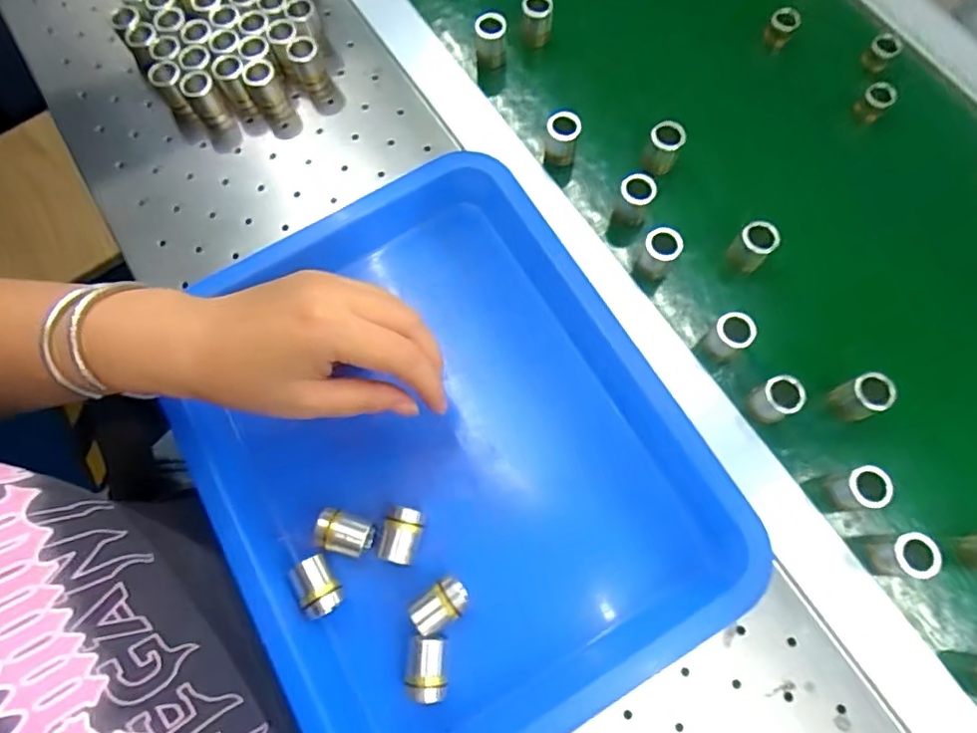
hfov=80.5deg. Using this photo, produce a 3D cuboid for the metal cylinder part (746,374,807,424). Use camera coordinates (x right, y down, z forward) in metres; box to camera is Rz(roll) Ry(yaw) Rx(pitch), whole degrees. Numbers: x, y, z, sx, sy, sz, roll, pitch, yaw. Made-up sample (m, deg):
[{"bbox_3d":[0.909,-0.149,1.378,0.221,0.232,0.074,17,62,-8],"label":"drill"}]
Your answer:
[{"bbox_3d":[0.173,0.021,0.348,0.021,0.031,0.022,0,72,1],"label":"metal cylinder part"}]

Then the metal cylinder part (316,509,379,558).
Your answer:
[{"bbox_3d":[-0.082,0.096,0.332,0.032,0.016,0.022,18,74,7],"label":"metal cylinder part"}]

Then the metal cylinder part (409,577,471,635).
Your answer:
[{"bbox_3d":[-0.026,0.134,0.325,0.033,0.024,0.020,-33,75,-9],"label":"metal cylinder part"}]

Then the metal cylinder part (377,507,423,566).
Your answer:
[{"bbox_3d":[-0.049,0.098,0.333,0.021,0.025,0.030,11,73,4],"label":"metal cylinder part"}]

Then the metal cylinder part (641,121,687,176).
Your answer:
[{"bbox_3d":[0.123,-0.152,0.407,0.023,0.034,0.022,0,72,1],"label":"metal cylinder part"}]

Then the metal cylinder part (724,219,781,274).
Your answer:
[{"bbox_3d":[0.176,-0.078,0.389,0.024,0.042,0.018,38,77,12],"label":"metal cylinder part"}]

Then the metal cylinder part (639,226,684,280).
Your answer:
[{"bbox_3d":[0.113,-0.073,0.383,0.022,0.034,0.028,27,75,9],"label":"metal cylinder part"}]

